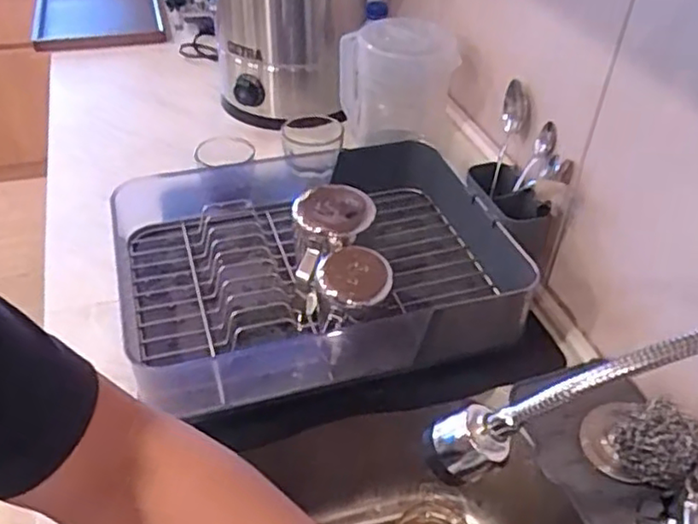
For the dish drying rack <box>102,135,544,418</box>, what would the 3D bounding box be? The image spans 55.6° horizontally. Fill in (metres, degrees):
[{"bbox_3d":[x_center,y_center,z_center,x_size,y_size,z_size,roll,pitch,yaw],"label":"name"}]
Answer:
[{"bbox_3d":[-0.036,-0.032,0.774,0.429,0.127,0.360,-9,41,-14],"label":"dish drying rack"}]

